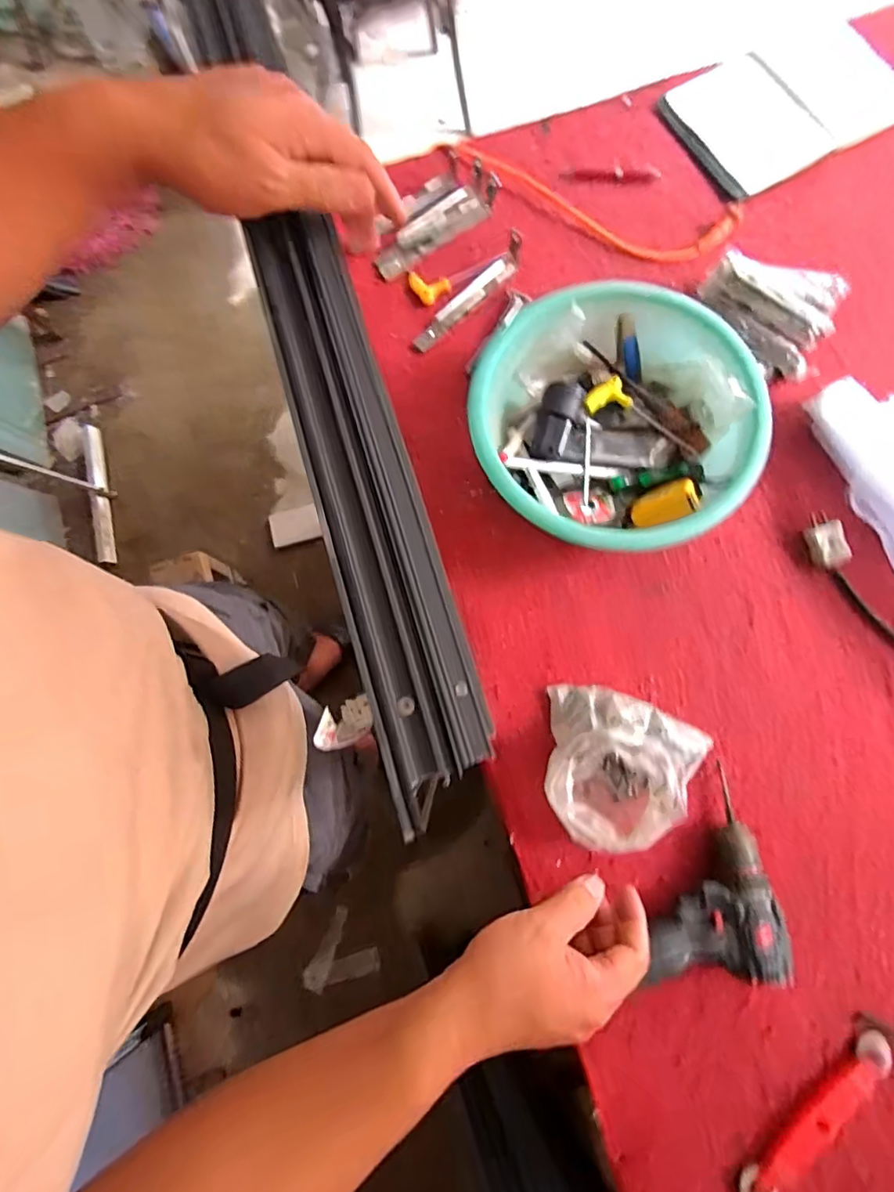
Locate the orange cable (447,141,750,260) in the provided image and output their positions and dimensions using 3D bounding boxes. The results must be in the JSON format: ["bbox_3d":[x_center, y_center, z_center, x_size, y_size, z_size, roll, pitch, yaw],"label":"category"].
[{"bbox_3d":[0.194,-0.557,0.763,0.414,0.031,0.092,22,89,7],"label":"orange cable"}]

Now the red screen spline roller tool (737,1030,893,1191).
[{"bbox_3d":[0.357,0.504,0.508,0.200,0.021,0.035,-43,80,-8],"label":"red screen spline roller tool"}]

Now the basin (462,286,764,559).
[{"bbox_3d":[0.183,-0.198,0.623,0.296,0.113,0.304,0,77,1],"label":"basin"}]

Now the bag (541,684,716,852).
[{"bbox_3d":[0.193,0.180,0.561,0.174,0.079,0.159,7,77,3],"label":"bag"}]

